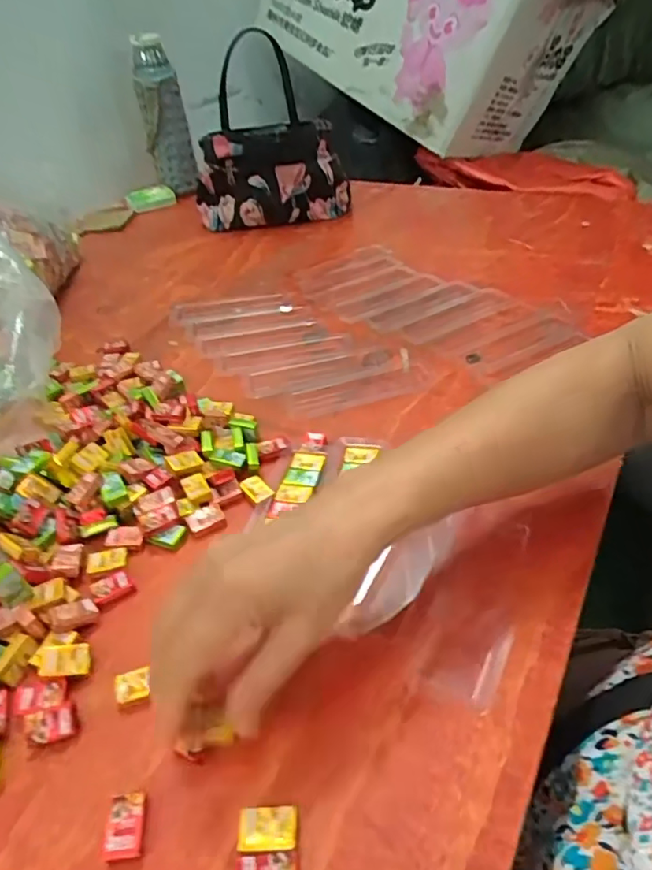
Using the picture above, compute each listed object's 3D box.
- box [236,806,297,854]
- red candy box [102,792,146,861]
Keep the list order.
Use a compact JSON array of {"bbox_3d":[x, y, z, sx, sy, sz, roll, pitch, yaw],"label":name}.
[{"bbox_3d":[-0.026,0.181,0.255,0.026,0.009,0.017,-5,41,2],"label":"box"},{"bbox_3d":[-0.094,0.183,0.261,0.018,0.008,0.026,-8,41,-2],"label":"red candy box"}]

